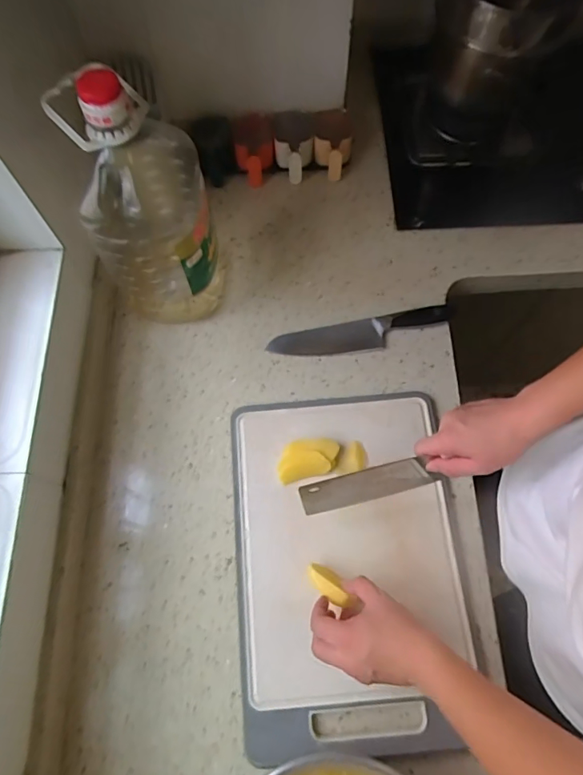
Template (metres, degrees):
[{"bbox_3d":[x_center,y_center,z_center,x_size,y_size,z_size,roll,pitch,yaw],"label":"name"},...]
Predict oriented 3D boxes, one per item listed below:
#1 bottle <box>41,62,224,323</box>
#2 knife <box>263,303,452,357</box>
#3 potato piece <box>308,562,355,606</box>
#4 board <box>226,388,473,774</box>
[{"bbox_3d":[-0.179,-0.228,0.630,0.137,0.337,0.149,-10,69,-2],"label":"bottle"},{"bbox_3d":[0.104,-0.083,0.742,0.274,0.018,0.051,-10,69,-2],"label":"knife"},{"bbox_3d":[0.046,0.238,0.590,0.064,0.015,0.026,39,75,21],"label":"potato piece"},{"bbox_3d":[0.069,0.214,0.628,0.280,0.019,0.424,-4,69,0],"label":"board"}]

